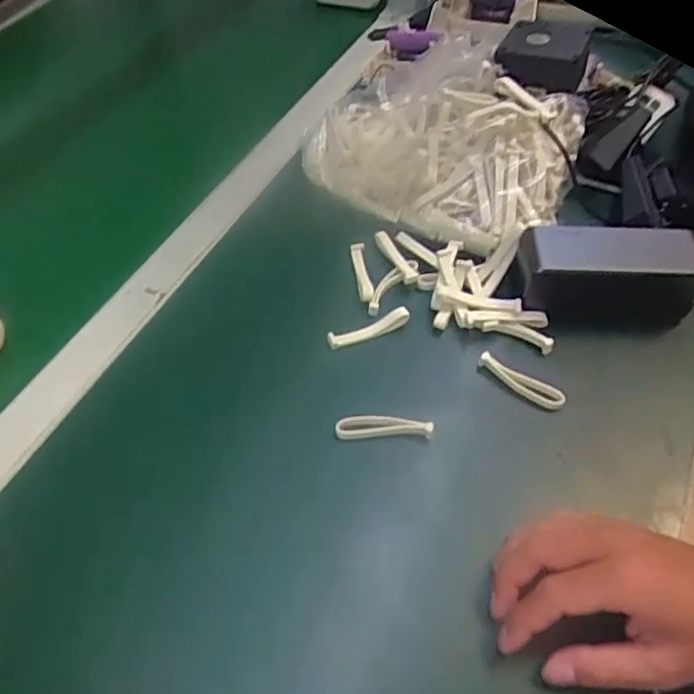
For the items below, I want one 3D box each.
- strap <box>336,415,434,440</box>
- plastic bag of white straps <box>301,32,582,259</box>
[{"bbox_3d":[0.025,0.053,0.418,0.063,0.015,0.014,2,52,0],"label":"strap"},{"bbox_3d":[0.088,-0.199,0.557,0.230,0.074,0.203,25,56,17],"label":"plastic bag of white straps"}]

